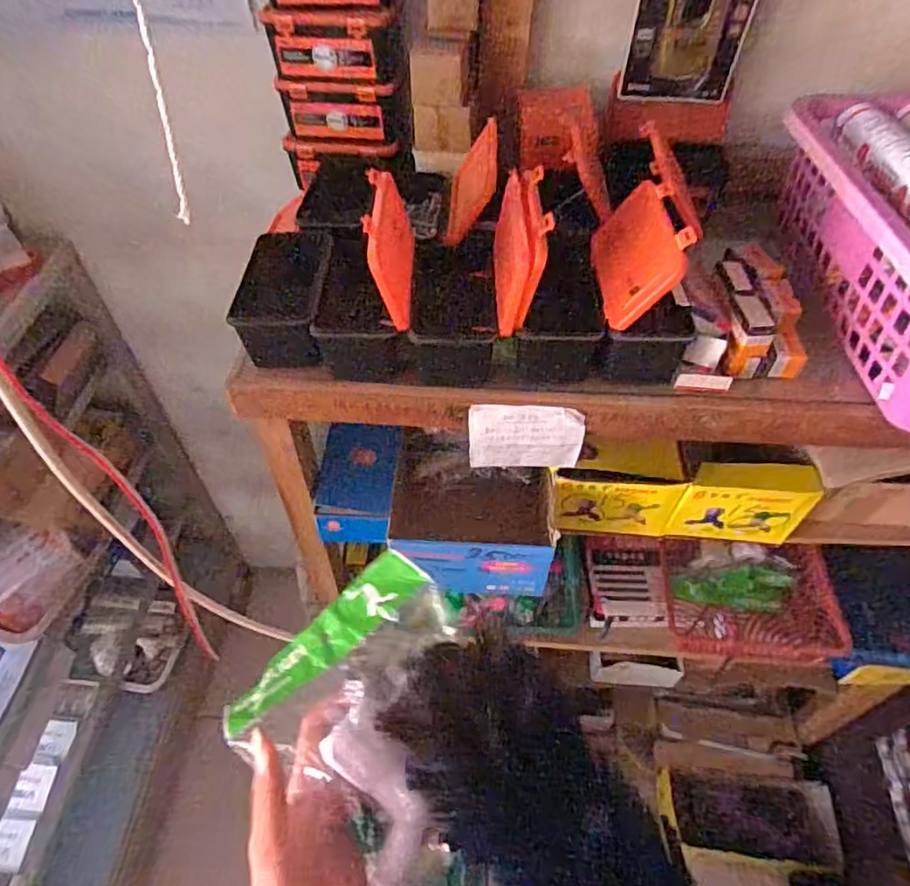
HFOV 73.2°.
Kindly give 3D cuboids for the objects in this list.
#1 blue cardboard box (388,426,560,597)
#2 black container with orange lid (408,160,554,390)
[{"bbox_3d":[0.011,0.087,0.755,0.192,0.103,0.184,1,50,0],"label":"blue cardboard box"},{"bbox_3d":[0.015,-0.150,0.558,0.111,0.151,0.157,0,50,-1],"label":"black container with orange lid"}]

